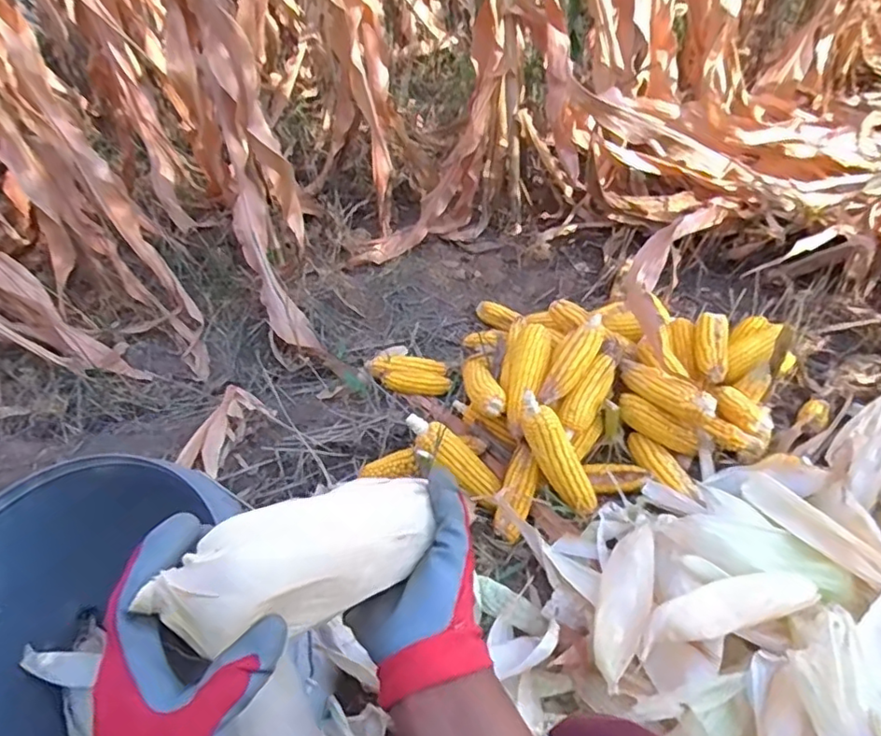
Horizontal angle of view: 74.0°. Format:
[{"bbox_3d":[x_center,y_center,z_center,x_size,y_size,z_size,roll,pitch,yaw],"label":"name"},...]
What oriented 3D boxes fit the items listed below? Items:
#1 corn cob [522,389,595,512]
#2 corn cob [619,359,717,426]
[{"bbox_3d":[0.165,0.128,0.858,0.049,0.198,0.050,-37,15,-27],"label":"corn cob"},{"bbox_3d":[0.351,0.034,0.920,0.054,0.043,0.158,-36,51,-23],"label":"corn cob"}]

